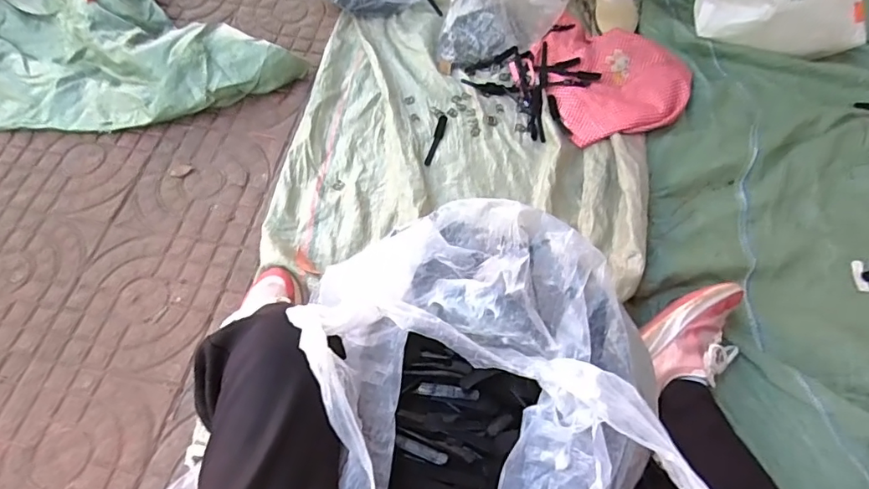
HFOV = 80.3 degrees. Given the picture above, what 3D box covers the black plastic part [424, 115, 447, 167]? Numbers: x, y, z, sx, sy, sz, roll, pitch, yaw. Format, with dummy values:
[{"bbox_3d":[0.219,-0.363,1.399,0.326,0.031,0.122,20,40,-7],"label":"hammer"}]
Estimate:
[{"bbox_3d":[0.005,-0.209,1.028,0.019,0.009,0.138,12,61,6],"label":"black plastic part"}]

